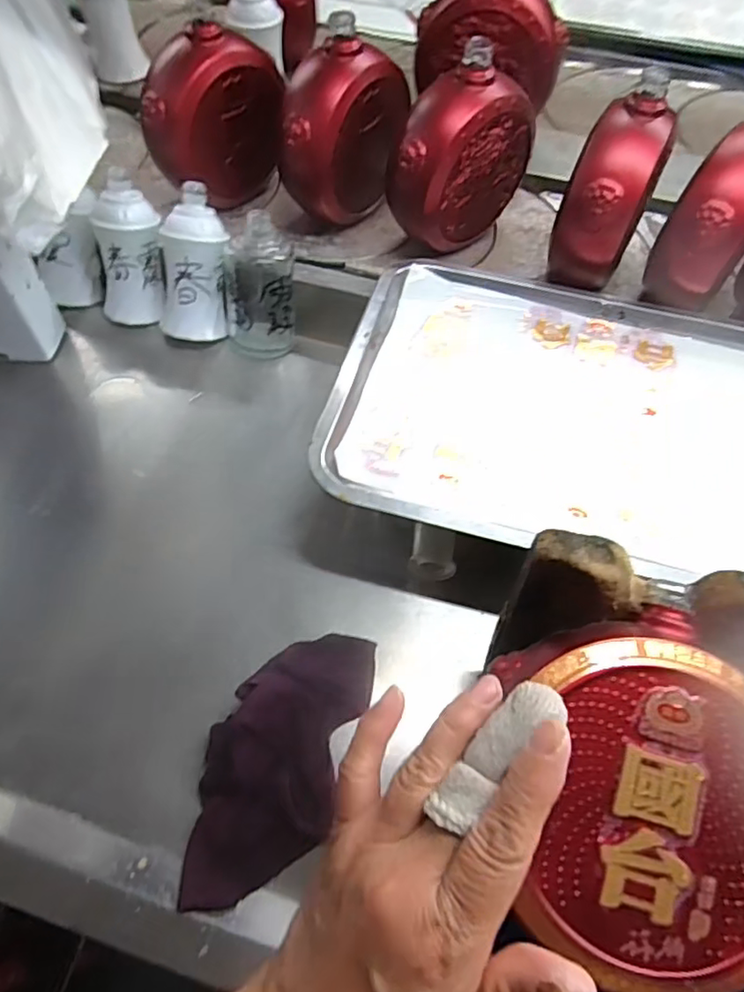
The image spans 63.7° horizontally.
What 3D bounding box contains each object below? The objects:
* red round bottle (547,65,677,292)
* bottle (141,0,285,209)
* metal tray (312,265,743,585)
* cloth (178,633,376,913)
[{"bbox_3d":[0.194,-0.247,0.490,0.062,0.152,0.112,24,62,13],"label":"red round bottle"},{"bbox_3d":[-0.142,-0.341,0.536,0.057,0.136,0.123,35,65,18],"label":"bottle"},{"bbox_3d":[0.152,-0.063,0.425,0.343,0.032,0.258,12,60,6],"label":"metal tray"},{"bbox_3d":[-0.052,0.144,0.334,0.071,0.056,0.153,17,61,9],"label":"cloth"}]

